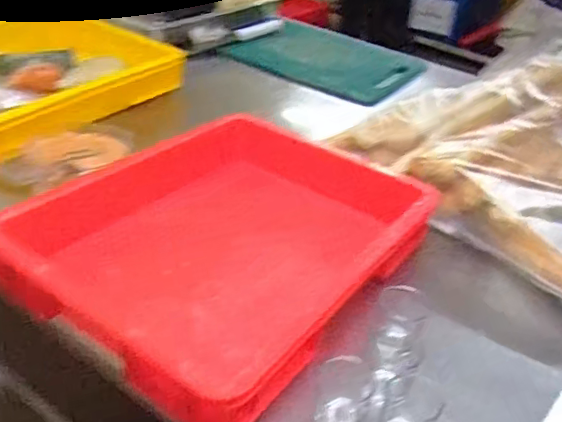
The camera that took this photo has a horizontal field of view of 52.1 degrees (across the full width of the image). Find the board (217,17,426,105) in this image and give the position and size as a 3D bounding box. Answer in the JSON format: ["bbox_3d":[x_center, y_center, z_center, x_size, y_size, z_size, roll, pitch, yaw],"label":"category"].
[{"bbox_3d":[0.106,-0.367,1.387,0.416,0.018,0.276,30,49,28],"label":"board"}]

